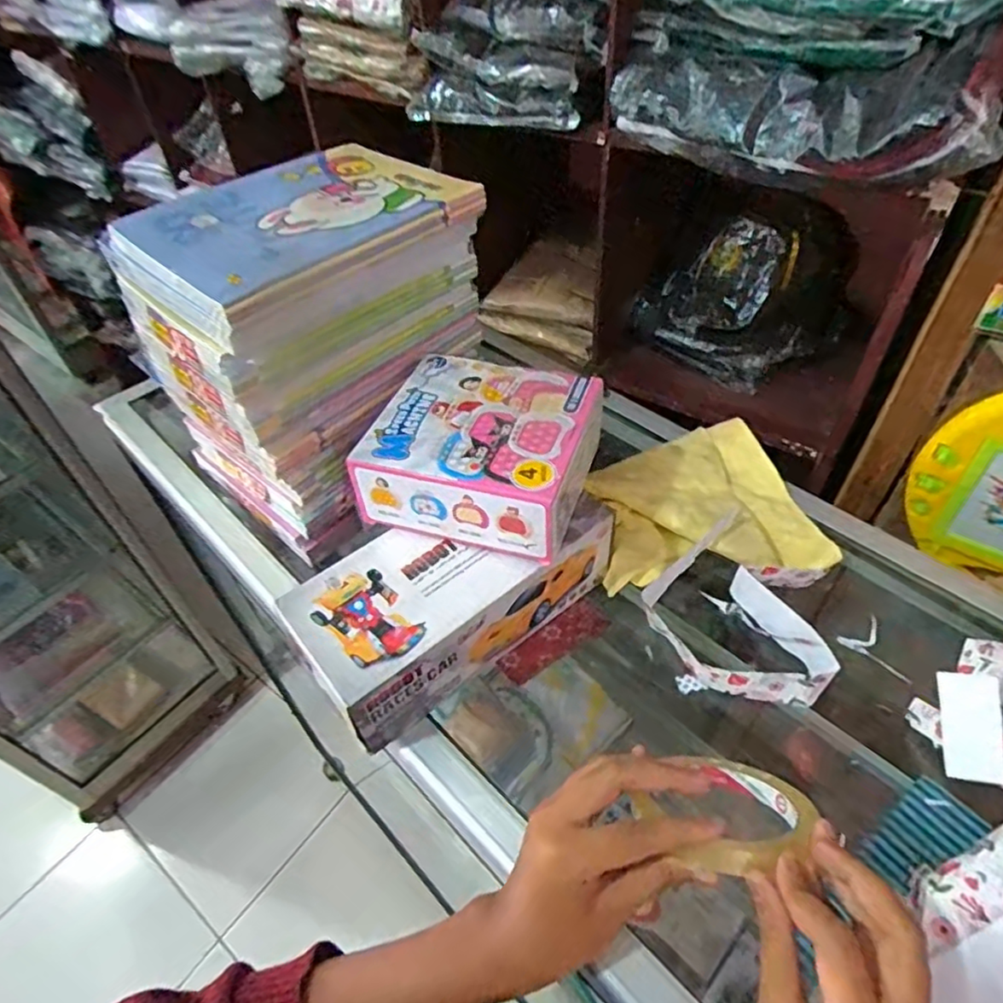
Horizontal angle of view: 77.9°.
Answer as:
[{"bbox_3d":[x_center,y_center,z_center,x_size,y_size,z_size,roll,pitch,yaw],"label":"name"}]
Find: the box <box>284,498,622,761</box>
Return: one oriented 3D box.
[{"bbox_3d":[-0.031,0.059,0.436,0.213,0.068,0.091,-33,54,-23],"label":"box"}]

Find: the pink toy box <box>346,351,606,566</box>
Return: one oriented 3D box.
[{"bbox_3d":[-0.010,-0.038,0.441,0.139,0.059,0.137,13,50,16],"label":"pink toy box"}]

